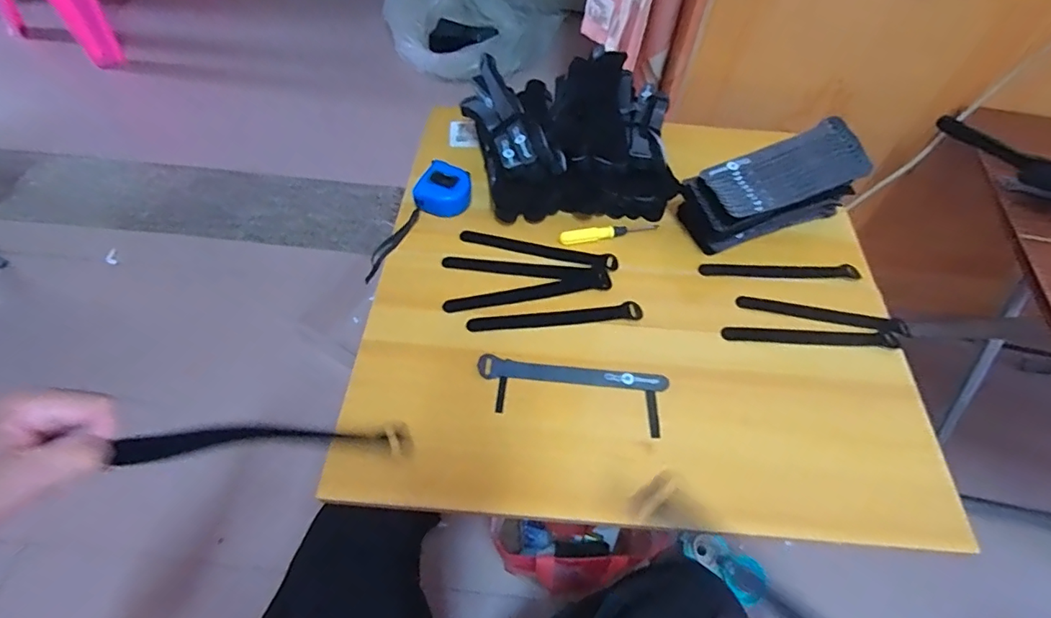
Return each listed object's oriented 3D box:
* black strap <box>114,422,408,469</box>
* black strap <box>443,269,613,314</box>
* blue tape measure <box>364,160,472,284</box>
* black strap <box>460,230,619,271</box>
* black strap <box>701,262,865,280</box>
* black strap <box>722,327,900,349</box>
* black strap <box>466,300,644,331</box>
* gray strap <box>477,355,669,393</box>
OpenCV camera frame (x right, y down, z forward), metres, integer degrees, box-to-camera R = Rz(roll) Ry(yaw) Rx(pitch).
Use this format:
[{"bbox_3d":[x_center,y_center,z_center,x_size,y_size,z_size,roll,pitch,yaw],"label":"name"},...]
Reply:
[{"bbox_3d":[-0.172,0.091,0.350,0.186,0.021,0.026,0,56,-2],"label":"black strap"},{"bbox_3d":[0.005,-0.018,0.603,0.195,0.009,0.026,-11,57,-10],"label":"black strap"},{"bbox_3d":[-0.139,-0.115,0.656,0.068,0.042,0.179,35,78,19],"label":"blue tape measure"},{"bbox_3d":[0.017,-0.075,0.641,0.194,0.010,0.026,11,54,8],"label":"black strap"},{"bbox_3d":[0.311,-0.048,0.633,0.196,0.004,0.023,1,56,-2],"label":"black strap"},{"bbox_3d":[0.319,0.031,0.577,0.195,0.005,0.019,1,56,-2],"label":"black strap"},{"bbox_3d":[0.035,0.009,0.584,0.194,0.007,0.023,-5,56,-3],"label":"black strap"},{"bbox_3d":[0.050,0.070,0.548,0.197,0.010,0.024,5,56,1],"label":"gray strap"}]

